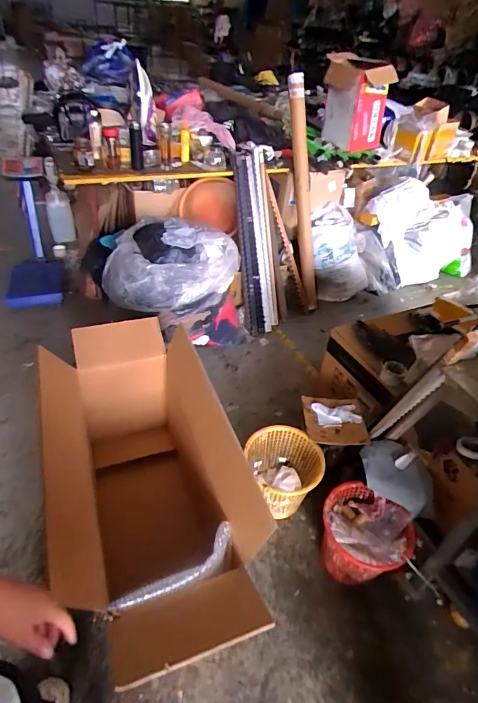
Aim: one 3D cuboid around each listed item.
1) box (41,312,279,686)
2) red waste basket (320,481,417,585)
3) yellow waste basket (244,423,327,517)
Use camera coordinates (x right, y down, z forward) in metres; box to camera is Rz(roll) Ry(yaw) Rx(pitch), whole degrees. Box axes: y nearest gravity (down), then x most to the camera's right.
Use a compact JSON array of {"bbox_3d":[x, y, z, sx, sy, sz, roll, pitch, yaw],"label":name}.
[{"bbox_3d":[-0.303,0.402,1.311,0.476,0.546,1.095,-11,44,-20],"label":"box"},{"bbox_3d":[0.395,0.616,1.355,0.271,0.222,0.246,26,44,22],"label":"red waste basket"},{"bbox_3d":[0.166,0.447,1.527,0.244,0.242,0.264,4,40,-3],"label":"yellow waste basket"}]

